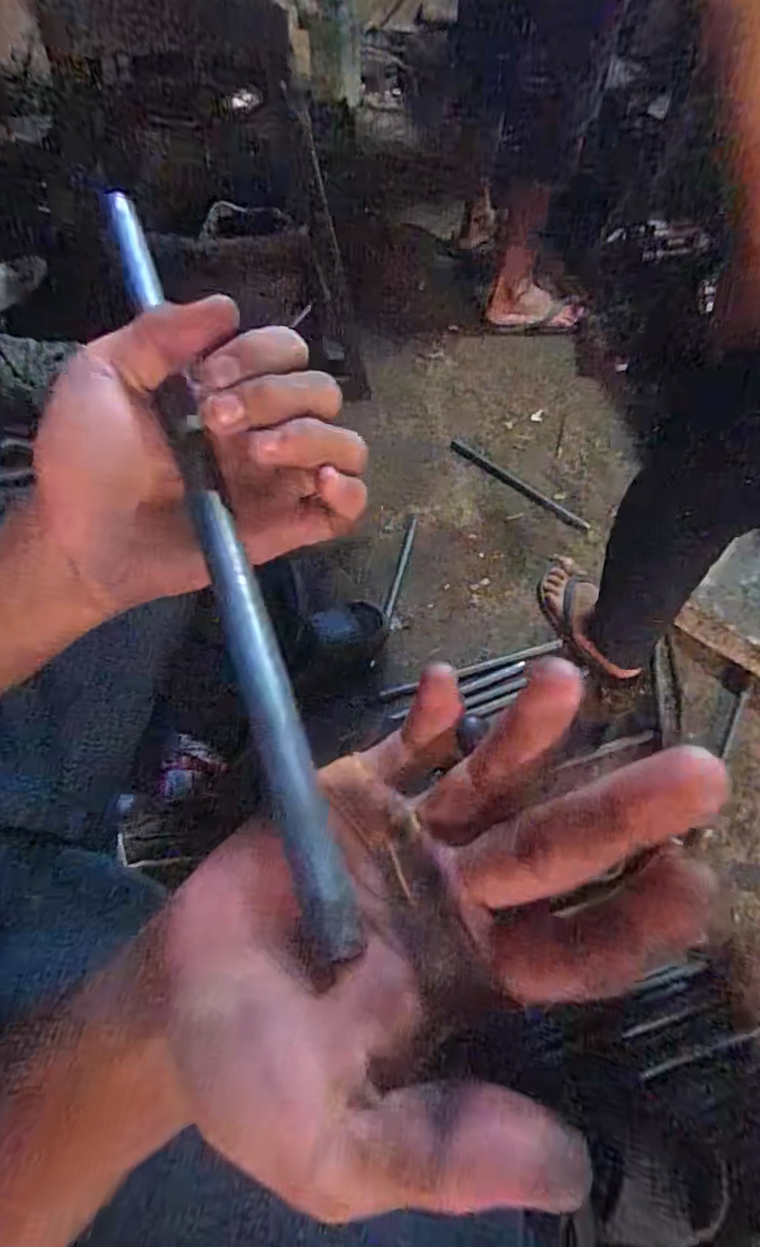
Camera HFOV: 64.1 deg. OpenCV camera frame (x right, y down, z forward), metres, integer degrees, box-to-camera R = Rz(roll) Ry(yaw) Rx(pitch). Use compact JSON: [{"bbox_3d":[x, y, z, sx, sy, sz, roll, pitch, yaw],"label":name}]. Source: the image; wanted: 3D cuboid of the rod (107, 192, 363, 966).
[{"bbox_3d":[-0.065,-0.051,0.224,0.014,0.007,0.322,-18,68,-9],"label":"rod"}]

